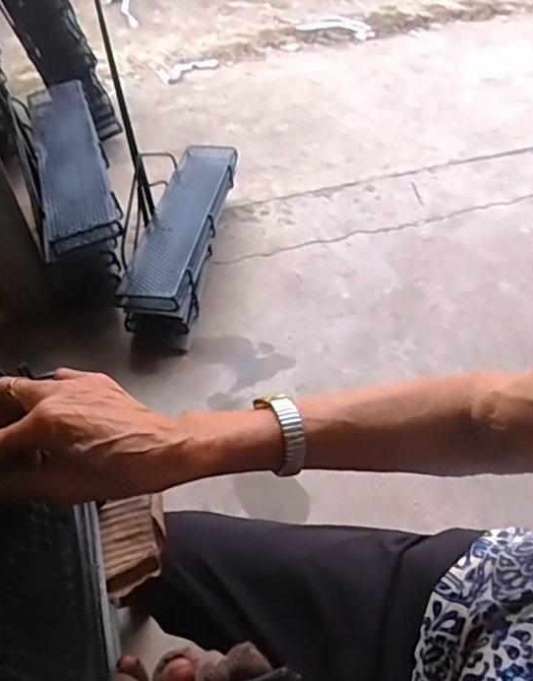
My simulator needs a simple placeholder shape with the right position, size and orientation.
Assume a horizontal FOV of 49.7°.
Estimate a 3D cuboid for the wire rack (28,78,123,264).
[{"bbox_3d":[-0.497,-0.462,1.467,0.170,0.115,0.719,-14,51,-10],"label":"wire rack"}]

